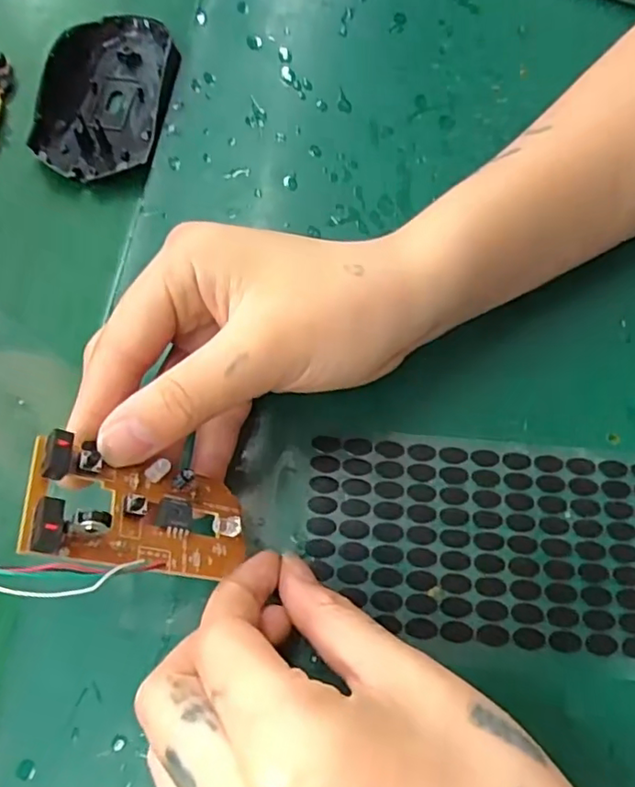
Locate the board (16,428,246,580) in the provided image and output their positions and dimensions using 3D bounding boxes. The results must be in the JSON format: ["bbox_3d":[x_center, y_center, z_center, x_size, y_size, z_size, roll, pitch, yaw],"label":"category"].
[{"bbox_3d":[-0.050,0.035,0.181,0.067,0.008,0.034,21,45,-32],"label":"board"}]

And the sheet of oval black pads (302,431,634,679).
[{"bbox_3d":[0.087,0.056,0.220,0.182,0.004,0.076,6,66,3],"label":"sheet of oval black pads"}]

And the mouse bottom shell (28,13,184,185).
[{"bbox_3d":[-0.109,-0.160,0.314,0.066,0.019,0.106,4,66,2],"label":"mouse bottom shell"}]

